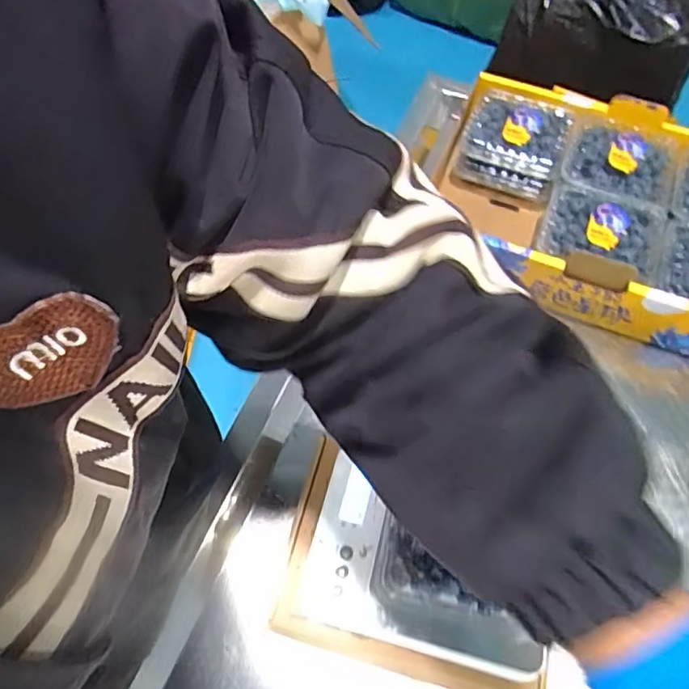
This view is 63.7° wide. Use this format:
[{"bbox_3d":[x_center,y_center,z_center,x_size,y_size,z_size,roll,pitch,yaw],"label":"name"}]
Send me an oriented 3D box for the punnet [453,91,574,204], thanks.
[{"bbox_3d":[0.211,-0.252,0.689,0.121,0.057,0.121,18,63,8],"label":"punnet"}]

